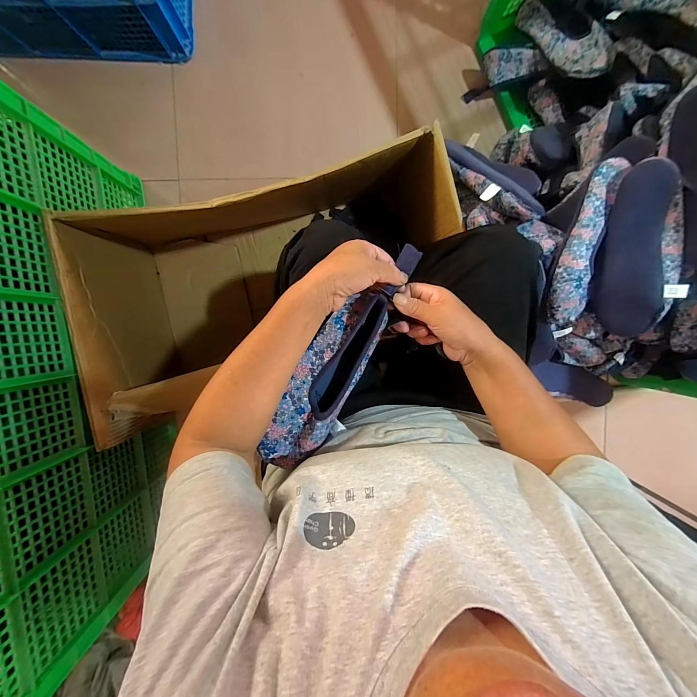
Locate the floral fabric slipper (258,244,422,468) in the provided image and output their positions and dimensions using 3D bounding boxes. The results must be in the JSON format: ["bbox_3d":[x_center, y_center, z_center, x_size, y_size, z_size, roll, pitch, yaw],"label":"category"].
[{"bbox_3d":[-0.008,0.012,0.388,0.083,0.049,0.318,32,90,-3],"label":"floral fabric slipper"}]

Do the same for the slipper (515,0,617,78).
[{"bbox_3d":[0.486,-0.708,0.672,0.093,0.051,0.262,-28,76,1],"label":"slipper"}]

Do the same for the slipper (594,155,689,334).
[{"bbox_3d":[0.482,-0.157,0.504,0.096,0.060,0.263,6,110,41],"label":"slipper"}]

